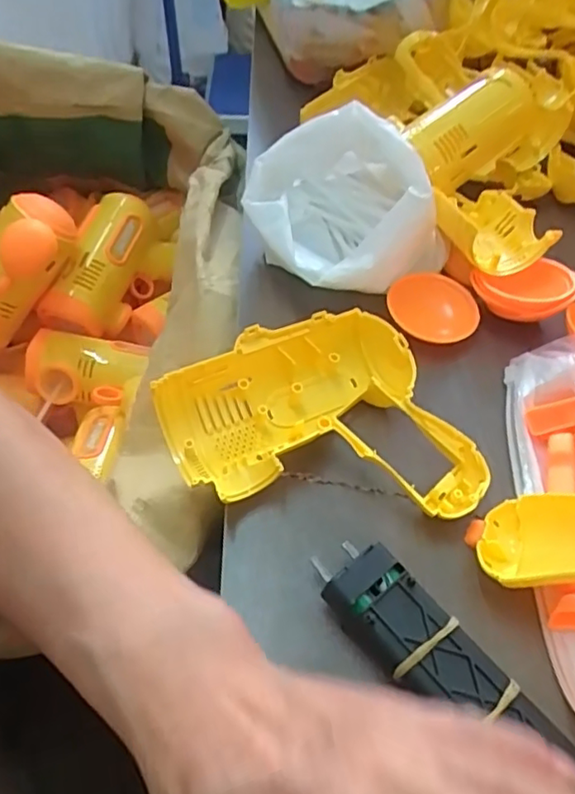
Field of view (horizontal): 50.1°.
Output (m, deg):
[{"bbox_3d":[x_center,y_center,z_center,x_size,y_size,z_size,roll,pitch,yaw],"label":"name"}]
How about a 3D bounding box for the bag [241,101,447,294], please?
[{"bbox_3d":[0.034,-0.123,0.389,0.111,0.065,0.115,-23,56,-19],"label":"bag"}]

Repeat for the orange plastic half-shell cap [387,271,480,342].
[{"bbox_3d":[0.088,-0.055,0.373,0.053,0.015,0.045,13,52,8],"label":"orange plastic half-shell cap"}]

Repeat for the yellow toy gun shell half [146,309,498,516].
[{"bbox_3d":[0.016,0.019,0.305,0.134,0.035,0.121,-20,55,-17],"label":"yellow toy gun shell half"}]

